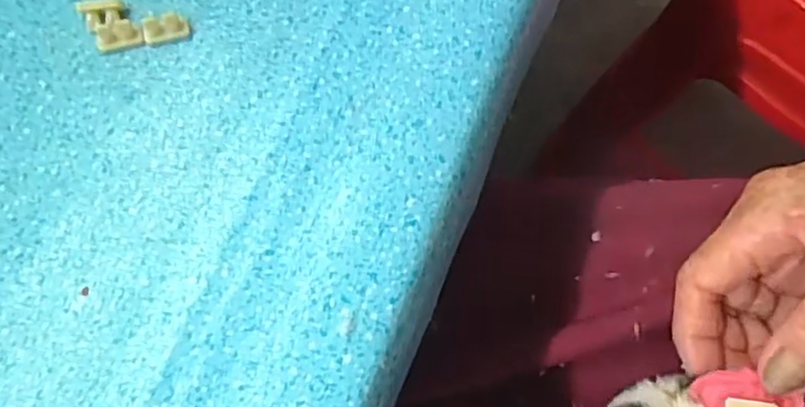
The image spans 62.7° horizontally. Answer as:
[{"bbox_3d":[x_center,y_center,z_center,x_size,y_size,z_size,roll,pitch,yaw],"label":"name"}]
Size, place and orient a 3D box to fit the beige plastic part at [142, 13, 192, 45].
[{"bbox_3d":[-0.092,-0.068,0.257,0.017,0.008,0.008,-15,71,-6],"label":"beige plastic part"}]

